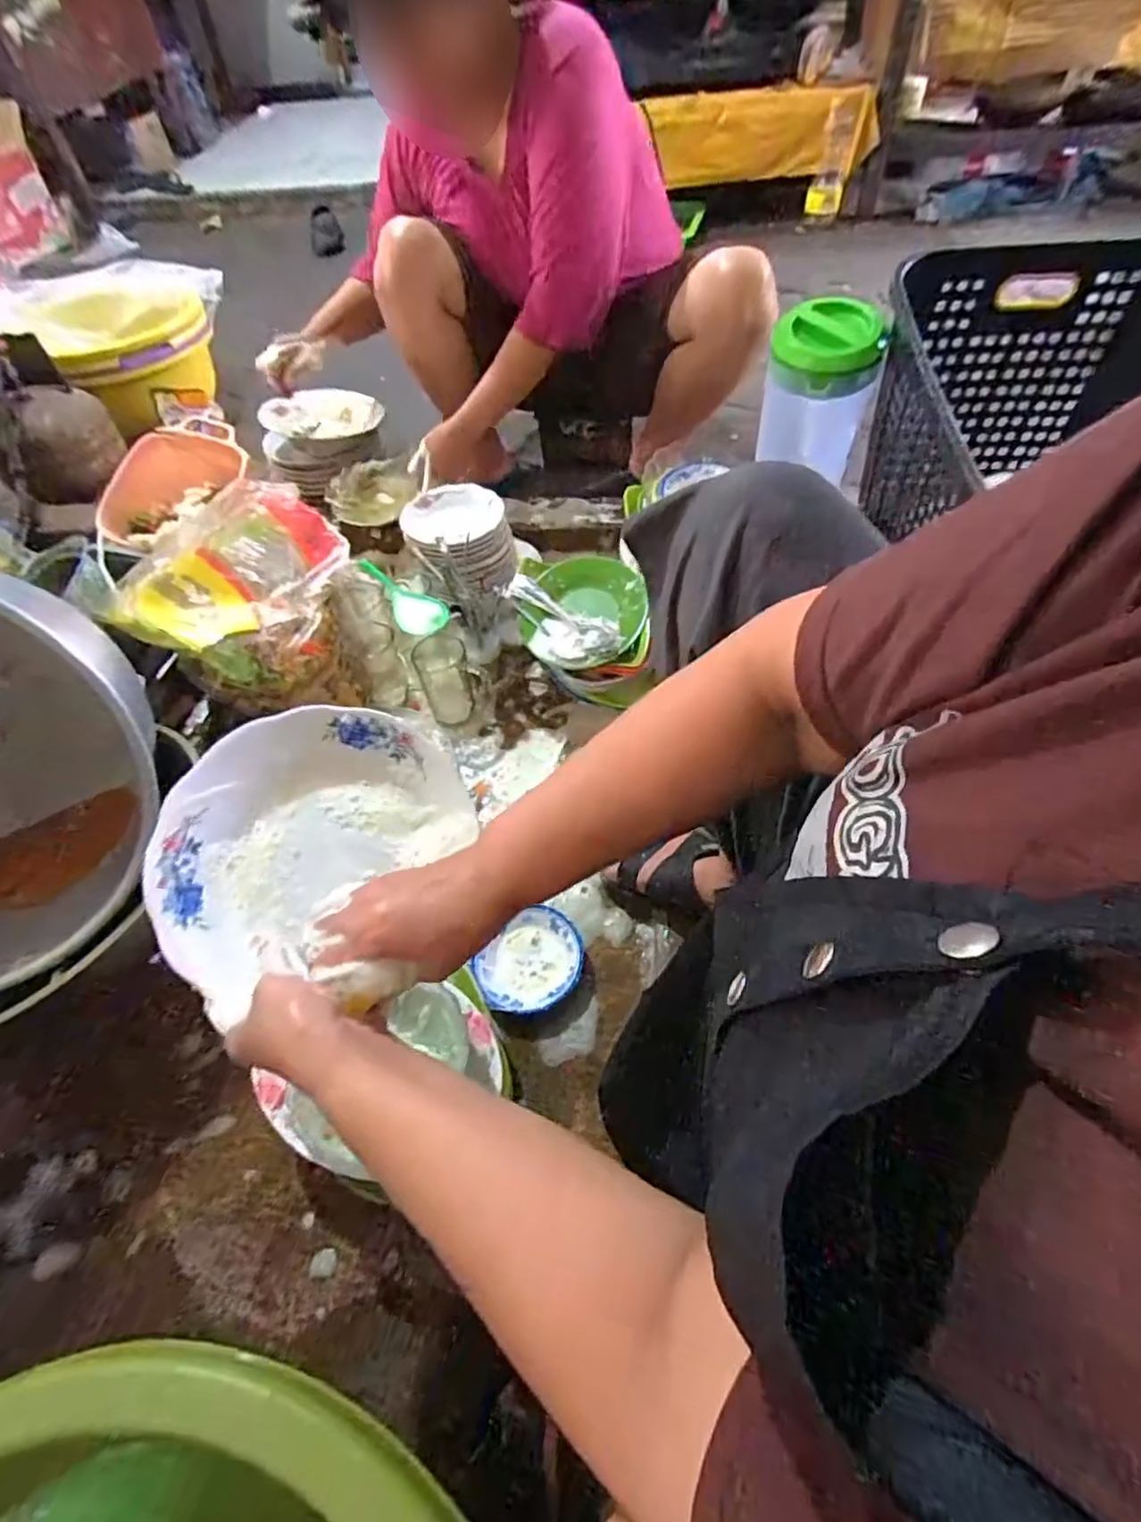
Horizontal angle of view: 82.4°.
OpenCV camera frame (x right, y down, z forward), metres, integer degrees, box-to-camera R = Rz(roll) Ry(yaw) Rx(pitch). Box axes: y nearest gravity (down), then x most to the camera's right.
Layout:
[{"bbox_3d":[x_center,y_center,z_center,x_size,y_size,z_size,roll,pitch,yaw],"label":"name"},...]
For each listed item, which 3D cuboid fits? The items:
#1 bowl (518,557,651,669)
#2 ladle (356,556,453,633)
[{"bbox_3d":[0.016,-0.198,0.867,0.165,0.072,0.138,-6,54,-1],"label":"bowl"},{"bbox_3d":[-0.234,-0.234,0.930,0.062,0.050,0.161,-35,59,-21],"label":"ladle"}]

